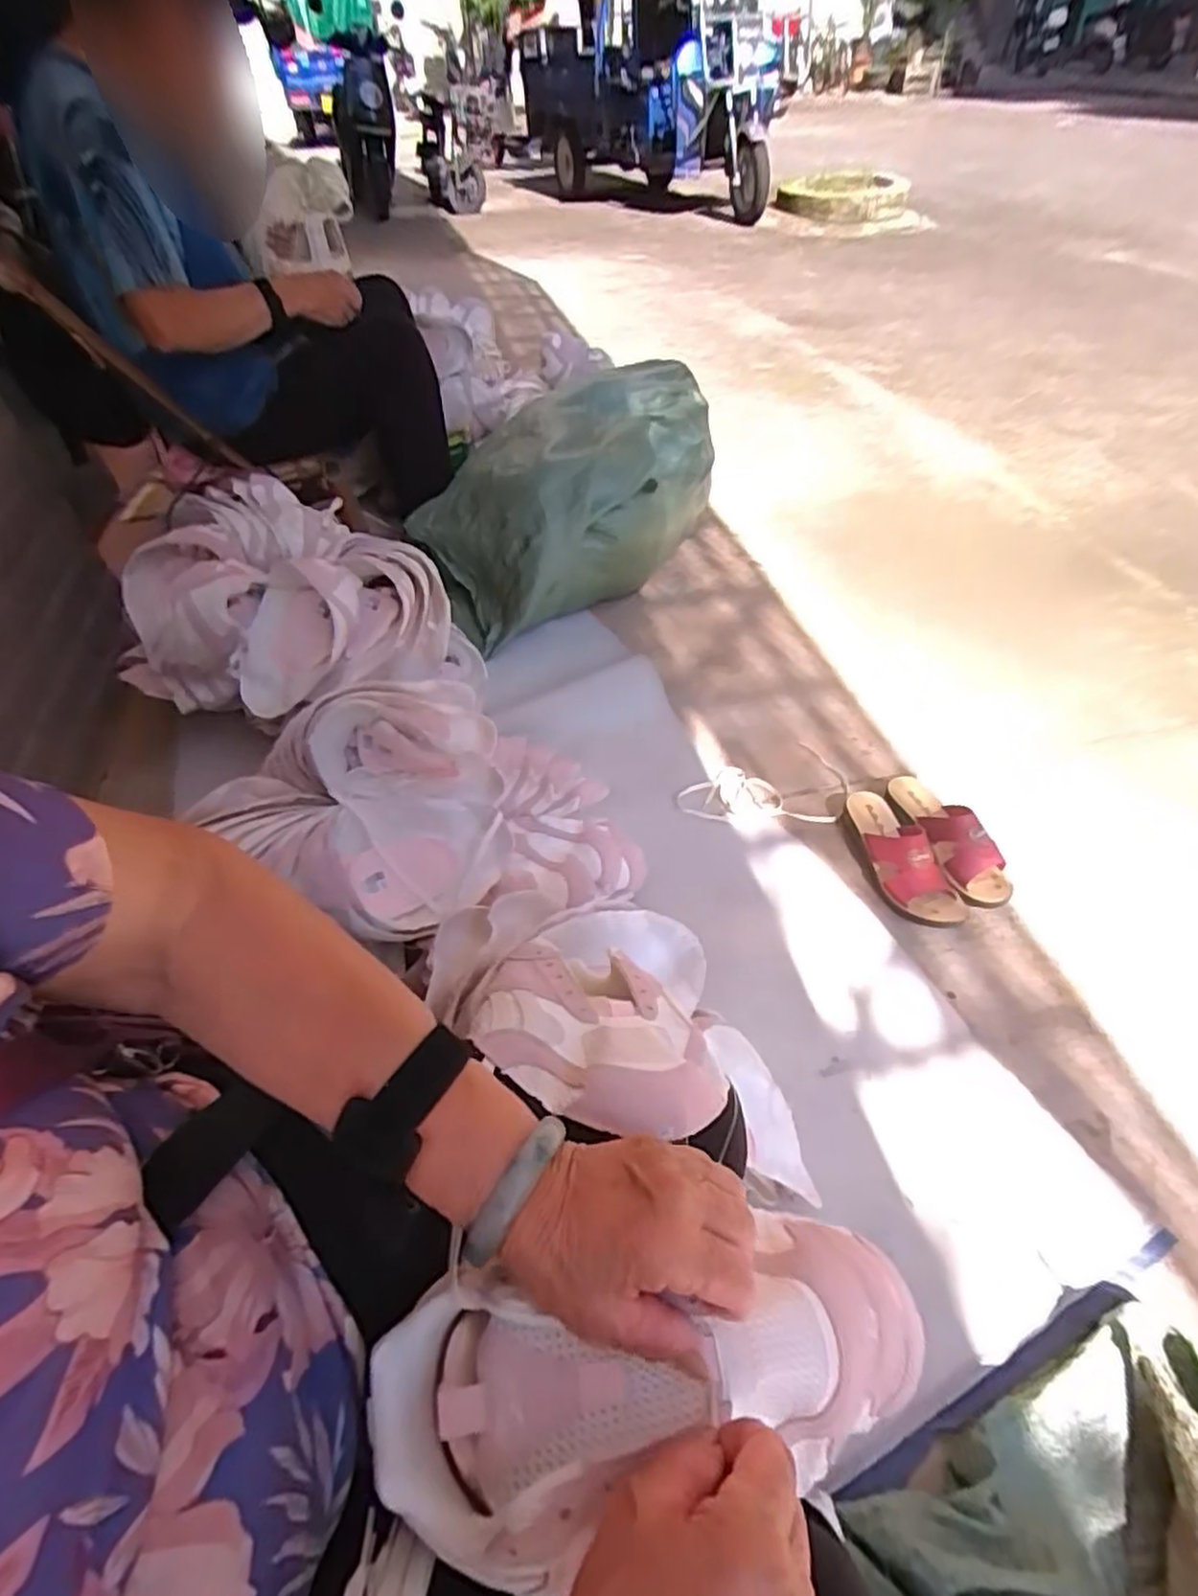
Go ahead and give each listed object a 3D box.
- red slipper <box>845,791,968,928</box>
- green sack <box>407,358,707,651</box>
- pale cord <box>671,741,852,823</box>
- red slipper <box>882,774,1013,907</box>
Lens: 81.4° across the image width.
[{"bbox_3d":[0.410,0.072,0.950,0.085,0.076,0.226,-16,51,-15],"label":"red slipper"},{"bbox_3d":[-0.051,-0.615,1.418,0.444,0.287,0.674,22,53,21],"label":"green sack"},{"bbox_3d":[0.261,0.000,1.070,0.268,0.010,0.153,-18,51,-17],"label":"pale cord"},{"bbox_3d":[0.490,0.046,0.981,0.077,0.074,0.228,-11,50,-11],"label":"red slipper"}]

